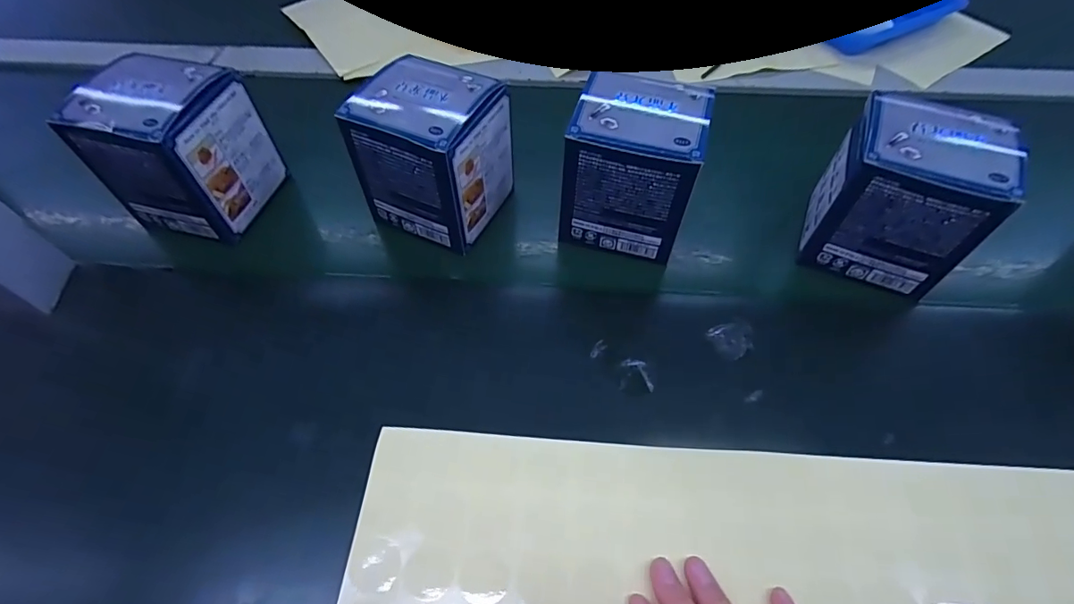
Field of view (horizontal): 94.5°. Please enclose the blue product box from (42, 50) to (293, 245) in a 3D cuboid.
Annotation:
[{"bbox_3d":[-0.251,-0.109,0.351,0.086,0.096,0.081,10,56,10],"label":"blue product box"}]

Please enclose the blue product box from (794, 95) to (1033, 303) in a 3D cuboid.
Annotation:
[{"bbox_3d":[0.237,-0.067,0.330,0.088,0.103,0.080,21,58,17],"label":"blue product box"}]

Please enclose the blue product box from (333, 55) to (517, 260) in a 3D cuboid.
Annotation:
[{"bbox_3d":[-0.073,-0.105,0.345,0.088,0.095,0.082,20,58,17],"label":"blue product box"}]

